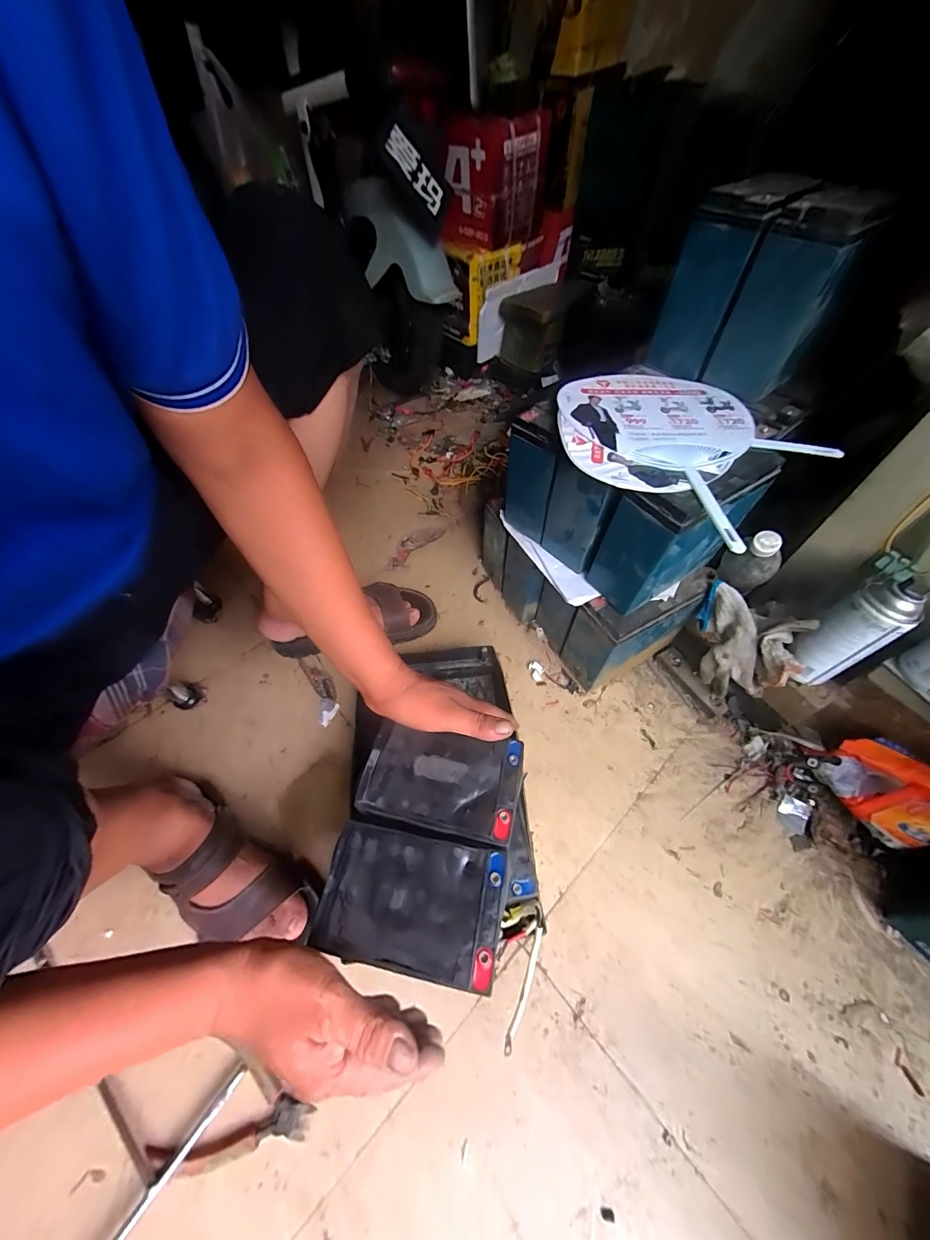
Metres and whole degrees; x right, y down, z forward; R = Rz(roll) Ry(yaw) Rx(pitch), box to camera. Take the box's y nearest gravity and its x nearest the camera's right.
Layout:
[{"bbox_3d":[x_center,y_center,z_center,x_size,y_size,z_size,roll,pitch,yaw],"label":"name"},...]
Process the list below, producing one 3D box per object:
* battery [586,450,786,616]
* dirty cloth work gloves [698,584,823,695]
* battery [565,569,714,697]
[{"bbox_3d":[0.262,-0.120,0.500,0.182,0.170,0.091,-29,60,-18],"label":"battery"},{"bbox_3d":[0.384,0.040,0.563,0.086,0.156,0.123,1,56,1],"label":"dirty cloth work gloves"},{"bbox_3d":[0.259,0.011,0.622,0.184,0.176,0.075,-25,59,-15],"label":"battery"}]

